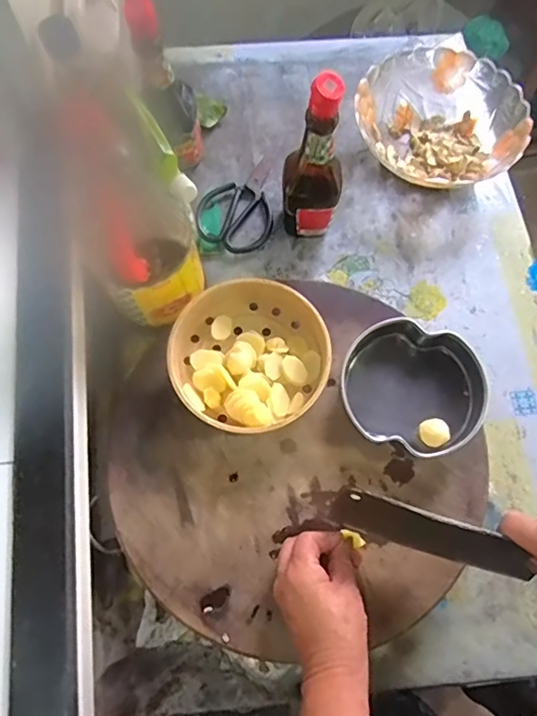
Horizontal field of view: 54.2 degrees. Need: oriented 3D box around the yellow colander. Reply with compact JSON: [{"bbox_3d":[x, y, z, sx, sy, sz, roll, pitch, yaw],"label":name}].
[{"bbox_3d":[-0.020,-0.002,0.540,0.155,0.045,0.155,1,71,-2],"label":"yellow colander"}]

